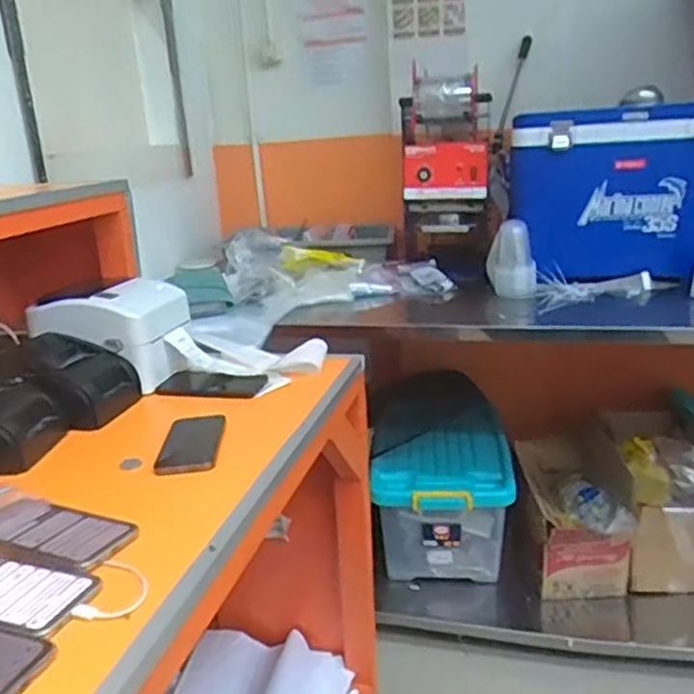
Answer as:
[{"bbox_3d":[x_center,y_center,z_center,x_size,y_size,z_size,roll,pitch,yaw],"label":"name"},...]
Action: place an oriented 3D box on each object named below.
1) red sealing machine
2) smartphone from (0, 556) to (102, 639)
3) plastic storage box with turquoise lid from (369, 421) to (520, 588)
[{"bbox_3d":[0.282,-0.422,1.728,0.285,0.497,0.250,-1,18,10],"label":"red sealing machine"},{"bbox_3d":[-0.309,0.215,0.629,0.171,0.004,0.080,3,19,21],"label":"smartphone"},{"bbox_3d":[0.268,0.405,1.857,0.323,0.314,0.335,-1,18,9],"label":"plastic storage box with turquoise lid"}]

